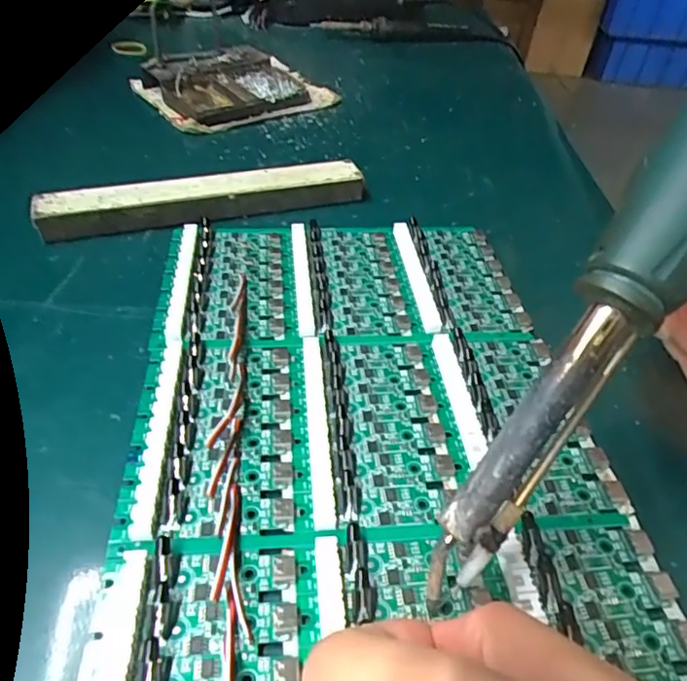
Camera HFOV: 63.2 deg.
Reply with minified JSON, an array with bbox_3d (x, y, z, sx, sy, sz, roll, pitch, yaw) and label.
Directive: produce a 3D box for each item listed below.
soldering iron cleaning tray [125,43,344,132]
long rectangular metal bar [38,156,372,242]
[{"bbox_3d":[-0.097,-0.233,0.508,0.152,0.033,0.114,-26,50,-28],"label":"soldering iron cleaning tray"},{"bbox_3d":[-0.084,-0.091,0.354,0.200,0.019,0.025,-12,45,-16],"label":"long rectangular metal bar"}]

